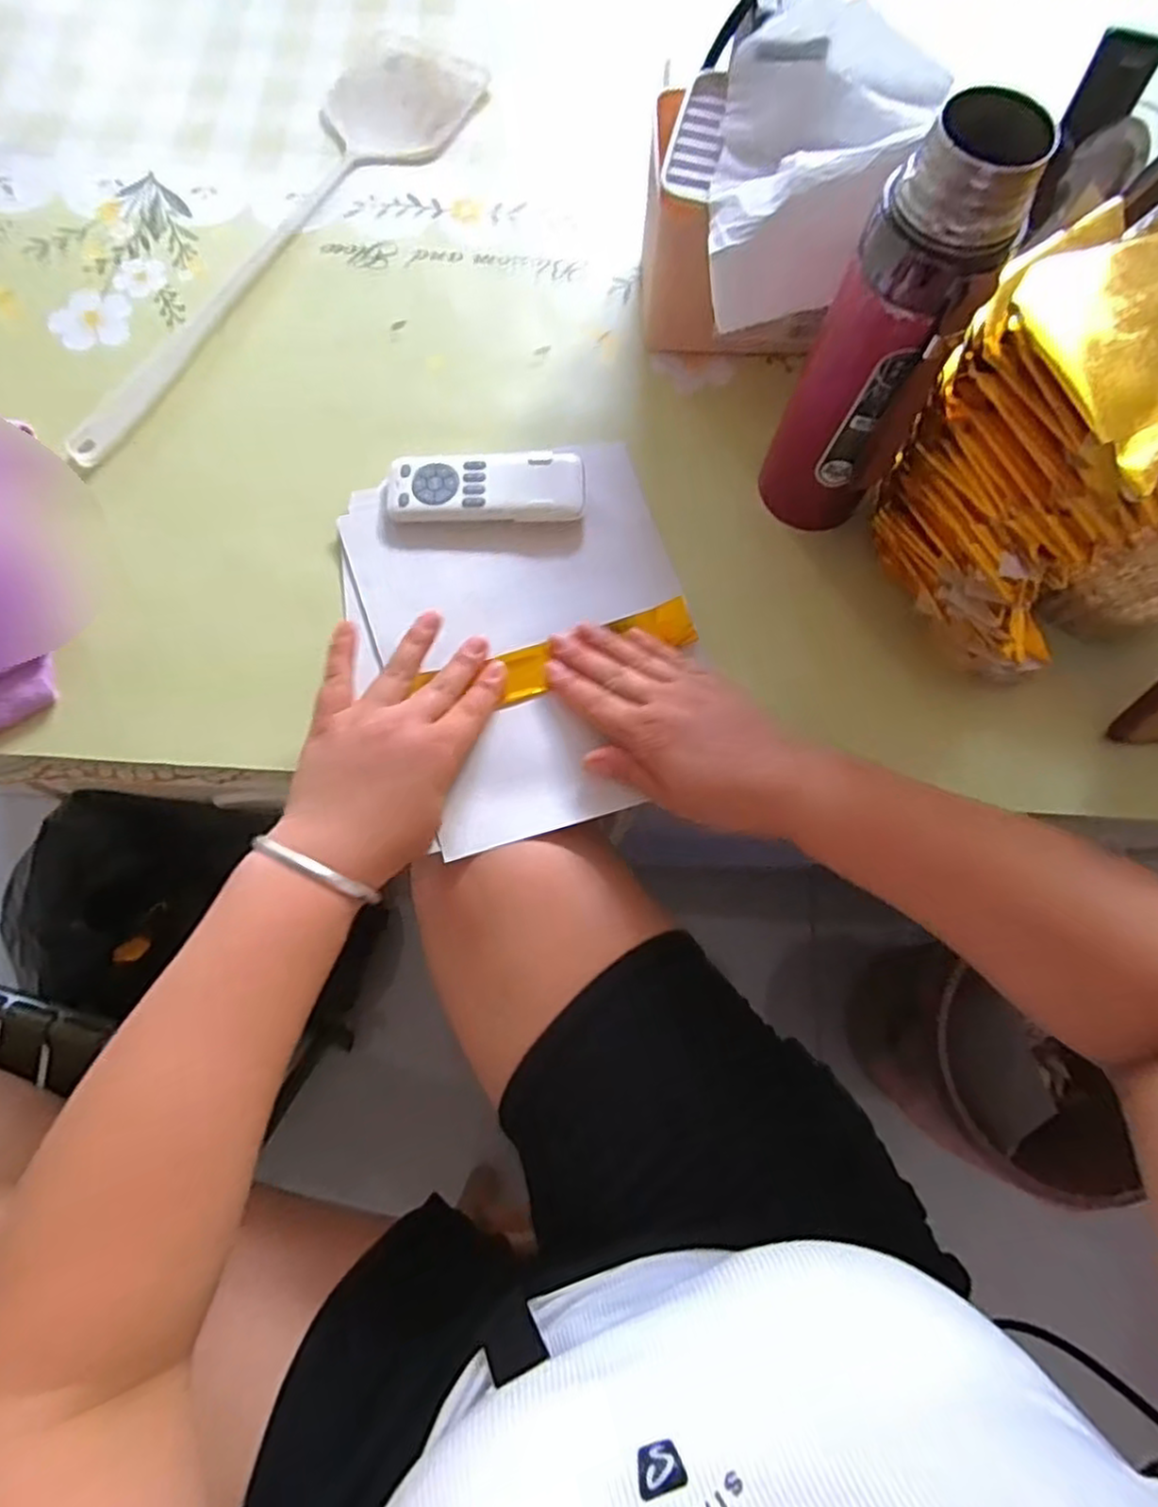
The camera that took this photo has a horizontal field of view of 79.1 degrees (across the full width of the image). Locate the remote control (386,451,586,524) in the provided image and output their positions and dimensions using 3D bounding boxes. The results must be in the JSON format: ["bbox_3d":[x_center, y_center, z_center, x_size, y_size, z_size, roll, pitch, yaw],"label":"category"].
[{"bbox_3d":[-0.060,-0.172,0.455,0.124,0.016,0.047,-1,74,-2],"label":"remote control"}]

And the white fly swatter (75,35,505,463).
[{"bbox_3d":[-0.224,-0.393,0.522,0.109,0.014,0.461,28,75,6],"label":"white fly swatter"}]

